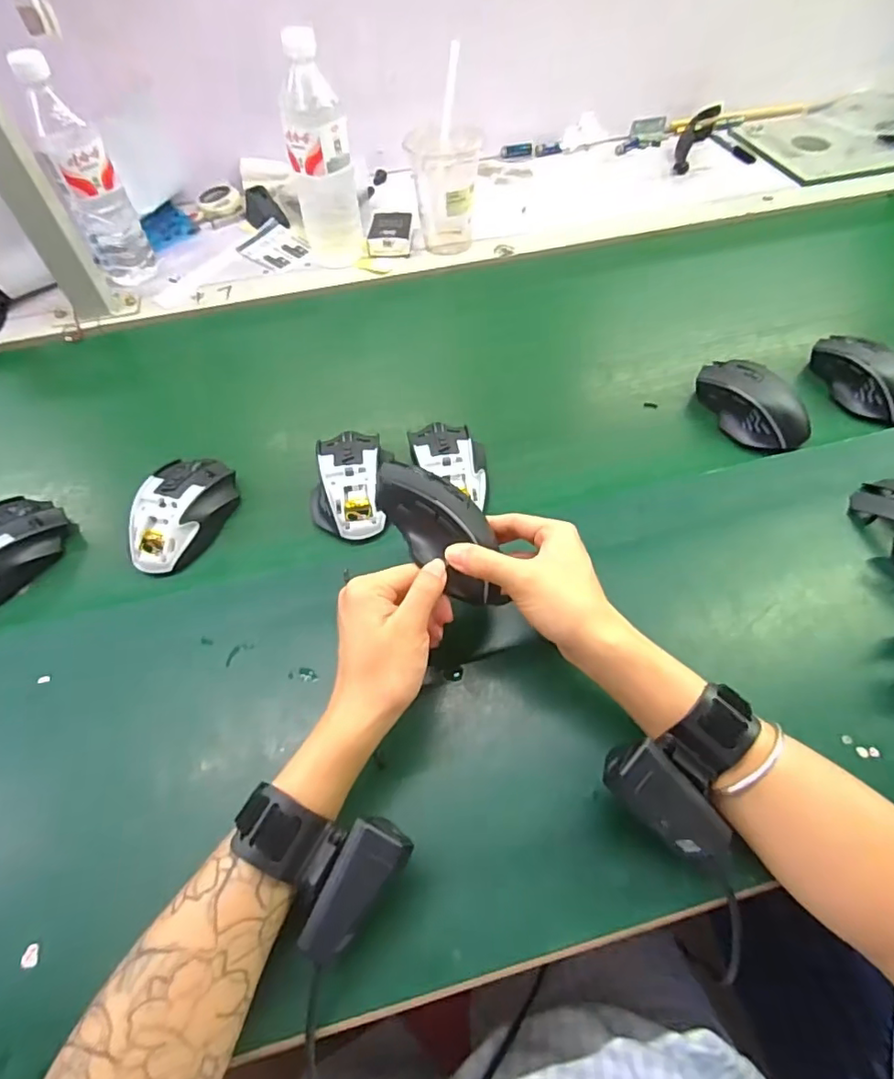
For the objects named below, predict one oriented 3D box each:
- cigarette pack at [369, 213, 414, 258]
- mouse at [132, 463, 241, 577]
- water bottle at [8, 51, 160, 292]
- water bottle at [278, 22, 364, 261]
[{"bbox_3d":[-0.073,-0.397,0.733,0.053,0.026,0.074,3,55,3],"label":"cigarette pack"},{"bbox_3d":[-0.231,-0.026,0.488,0.070,0.036,0.115,7,57,7],"label":"mouse"},{"bbox_3d":[-0.405,-0.402,0.632,0.062,0.221,0.057,-29,59,-18],"label":"water bottle"},{"bbox_3d":[-0.143,-0.431,0.641,0.070,0.220,0.057,-7,55,-4],"label":"water bottle"}]

